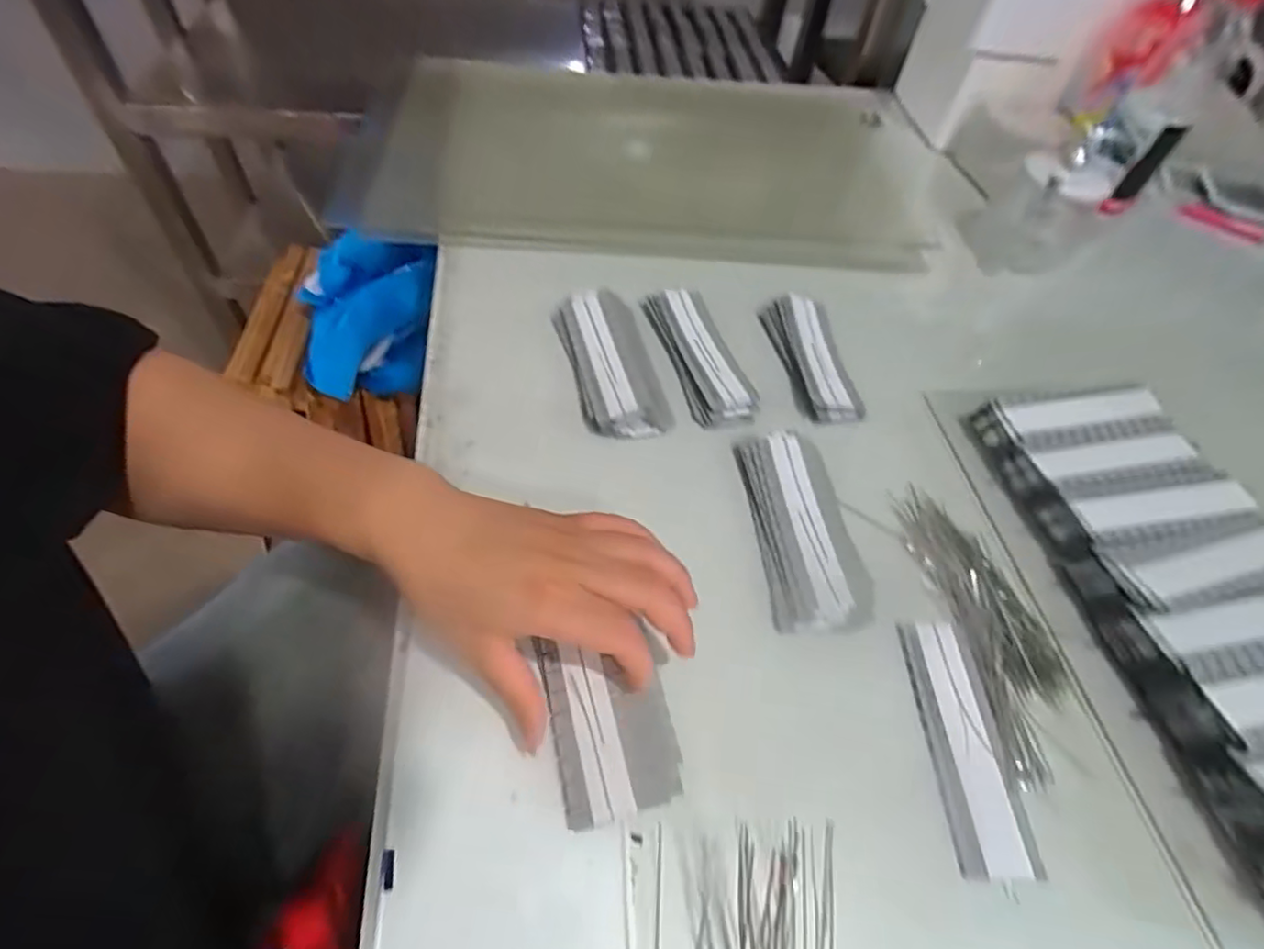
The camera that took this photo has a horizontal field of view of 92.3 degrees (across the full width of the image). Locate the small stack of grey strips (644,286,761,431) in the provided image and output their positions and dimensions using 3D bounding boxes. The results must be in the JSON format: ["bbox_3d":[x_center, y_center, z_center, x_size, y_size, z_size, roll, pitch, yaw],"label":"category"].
[{"bbox_3d":[0.053,-0.094,0.472,0.048,0.017,0.140,-12,56,-14],"label":"small stack of grey strips"}]

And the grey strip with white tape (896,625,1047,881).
[{"bbox_3d":[0.178,0.141,0.323,0.041,0.010,0.122,2,53,-4],"label":"grey strip with white tape"}]

